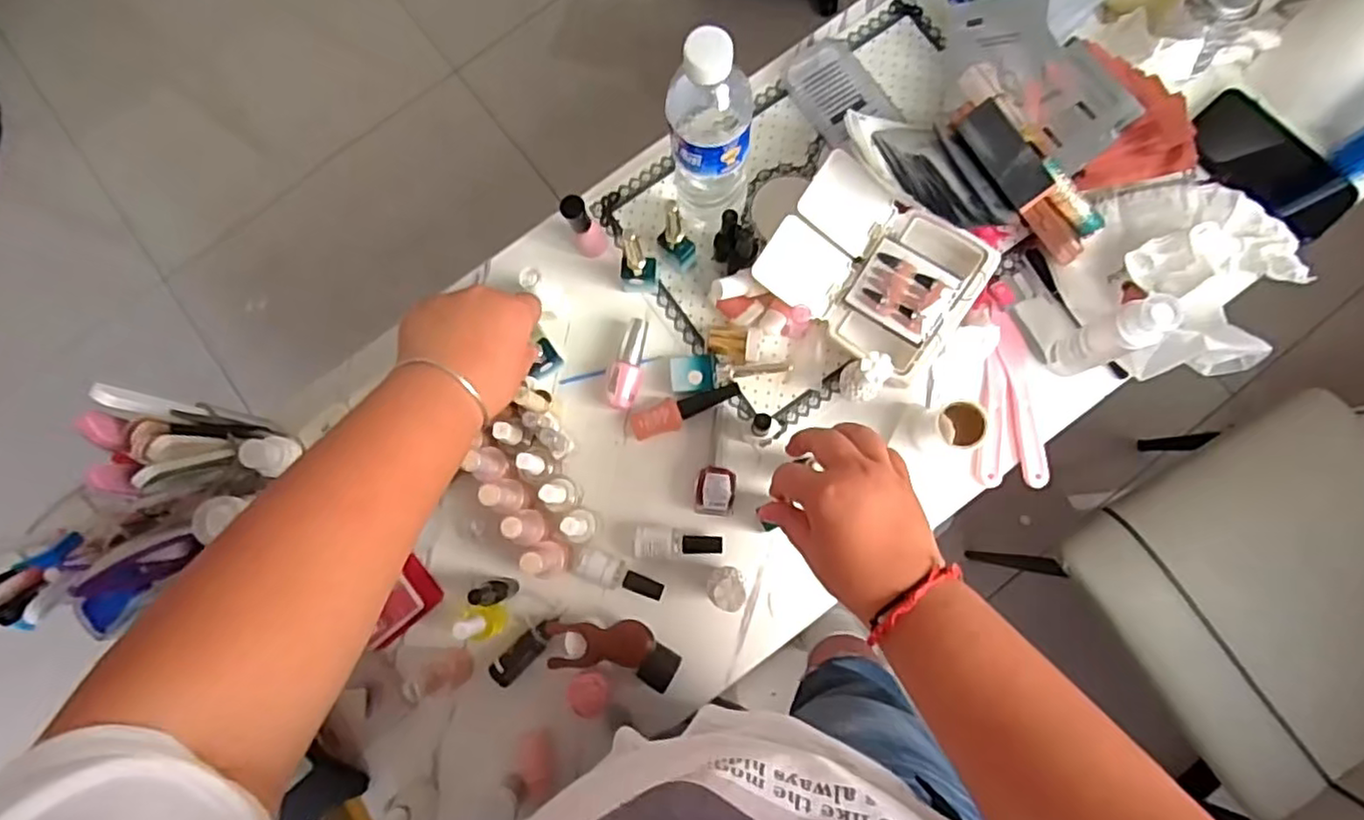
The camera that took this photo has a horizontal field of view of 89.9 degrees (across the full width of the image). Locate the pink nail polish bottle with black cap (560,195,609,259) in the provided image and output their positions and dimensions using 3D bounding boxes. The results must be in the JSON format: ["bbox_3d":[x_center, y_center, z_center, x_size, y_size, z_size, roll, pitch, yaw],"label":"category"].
[{"bbox_3d":[-0.086,-0.164,0.615,0.029,0.075,0.028,0,81,3],"label":"pink nail polish bottle with black cap"}]

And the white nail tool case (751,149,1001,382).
[{"bbox_3d":[0.167,-0.120,0.598,0.172,0.073,0.131,33,84,8],"label":"white nail tool case"}]

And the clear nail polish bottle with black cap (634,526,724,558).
[{"bbox_3d":[-0.003,0.116,0.590,0.074,0.023,0.026,3,81,4],"label":"clear nail polish bottle with black cap"}]

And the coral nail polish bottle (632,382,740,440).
[{"bbox_3d":[0.004,0.001,0.613,0.098,0.020,0.028,-15,80,0],"label":"coral nail polish bottle"}]

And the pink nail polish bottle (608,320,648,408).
[{"bbox_3d":[-0.047,-0.042,0.617,0.024,0.021,0.082,12,81,5],"label":"pink nail polish bottle"}]

